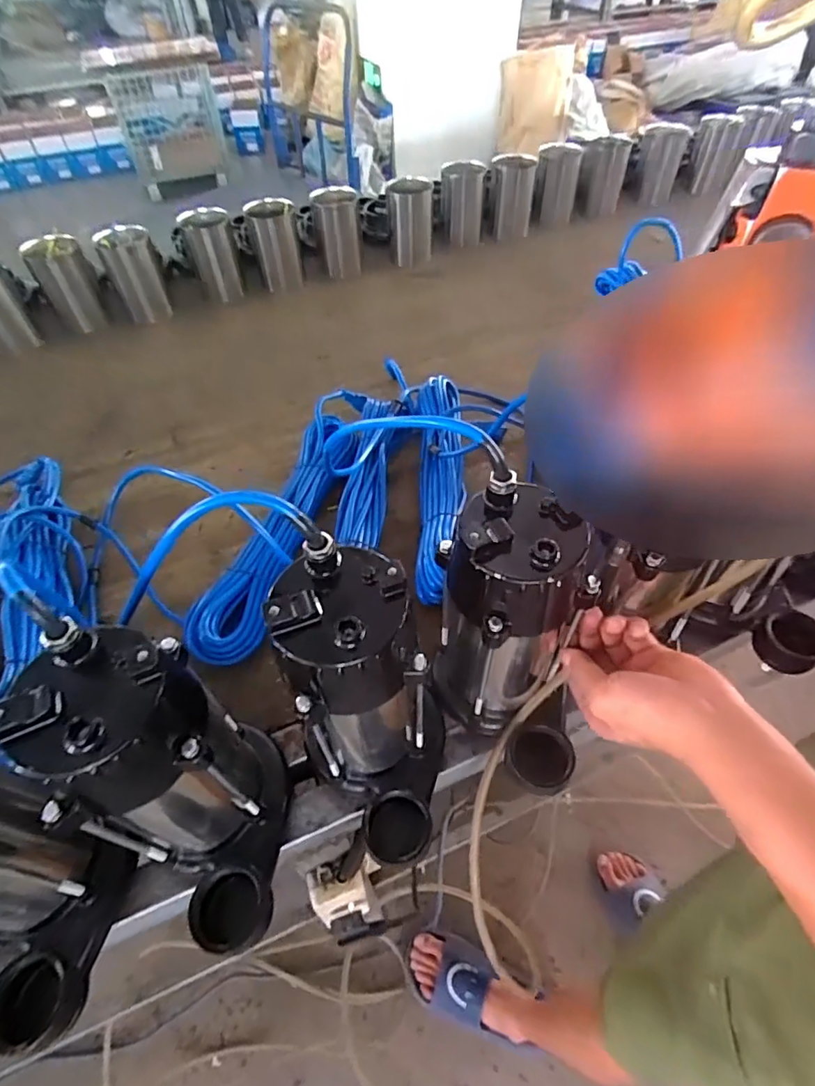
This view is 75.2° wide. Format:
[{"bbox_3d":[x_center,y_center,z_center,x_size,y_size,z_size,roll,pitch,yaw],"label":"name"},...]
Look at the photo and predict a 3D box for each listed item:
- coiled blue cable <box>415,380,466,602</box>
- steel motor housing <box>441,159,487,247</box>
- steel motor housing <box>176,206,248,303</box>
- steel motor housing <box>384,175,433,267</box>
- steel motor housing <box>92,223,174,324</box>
[{"bbox_3d":[0.042,-0.092,0.645,0.062,0.038,0.342,0,51,2],"label":"coiled blue cable"},{"bbox_3d":[0.117,-0.710,1.111,0.092,0.137,0.071,-1,51,1],"label":"steel motor housing"},{"bbox_3d":[-0.363,-0.539,1.005,0.089,0.151,0.081,-21,53,-14],"label":"steel motor housing"},{"bbox_3d":[0.006,-0.639,1.060,0.089,0.140,0.084,-1,51,1],"label":"steel motor housing"},{"bbox_3d":[-0.499,-0.495,0.976,0.089,0.137,0.078,-25,55,-18],"label":"steel motor housing"}]

